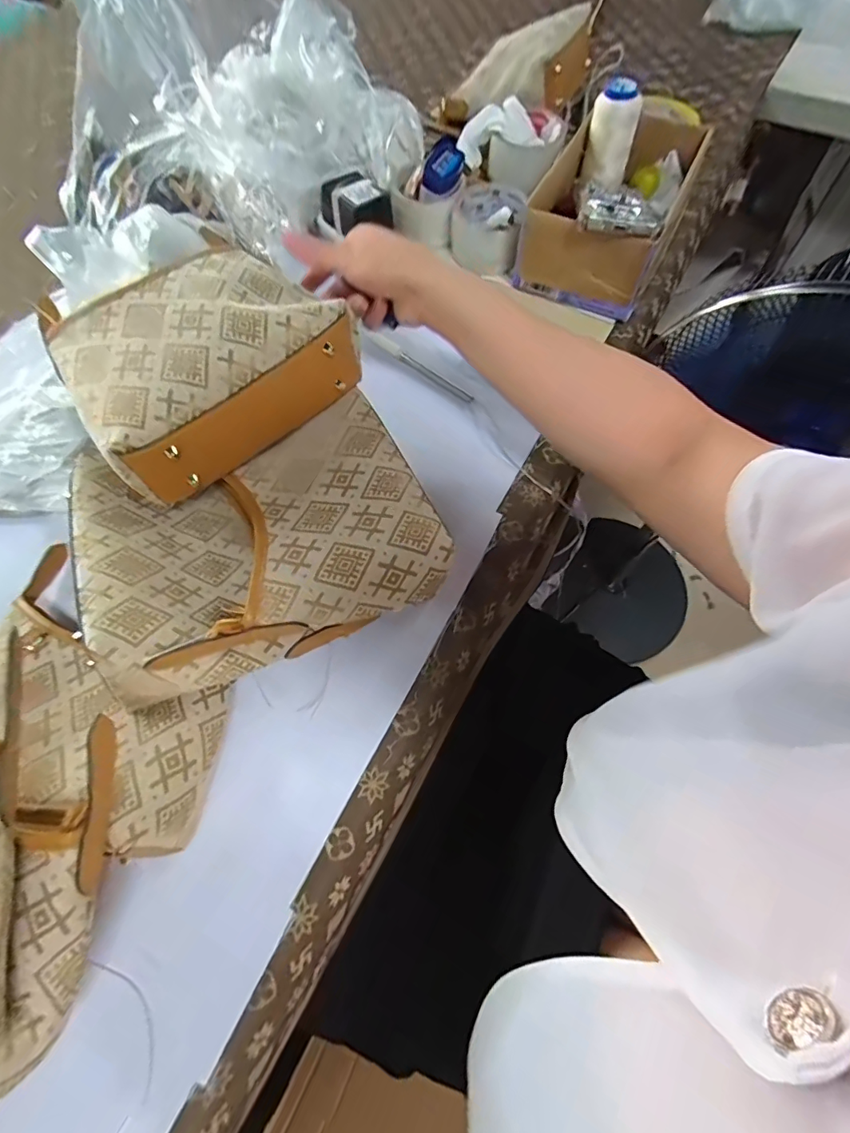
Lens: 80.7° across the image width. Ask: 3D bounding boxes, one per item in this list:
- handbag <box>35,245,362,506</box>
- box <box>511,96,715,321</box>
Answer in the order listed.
[{"bbox_3d":[-0.167,-0.167,0.385,0.193,0.075,0.165,-33,69,-13],"label":"handbag"},{"bbox_3d":[0.199,-0.409,0.571,0.157,0.089,0.241,23,69,11],"label":"box"}]

